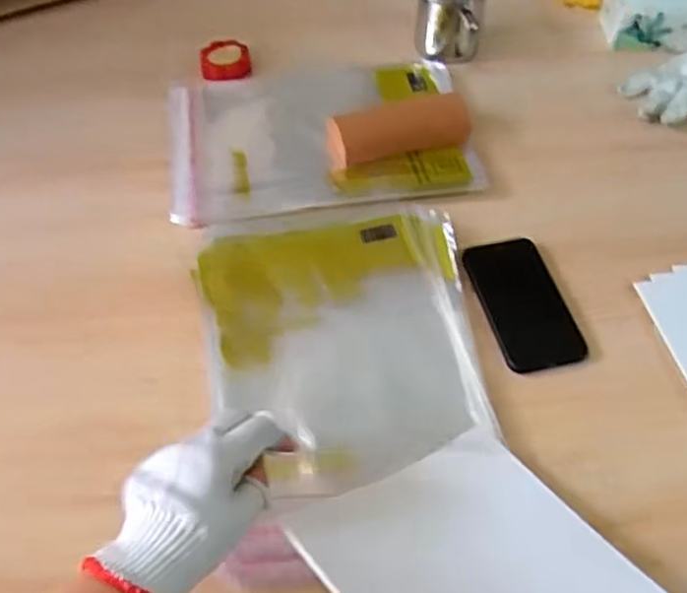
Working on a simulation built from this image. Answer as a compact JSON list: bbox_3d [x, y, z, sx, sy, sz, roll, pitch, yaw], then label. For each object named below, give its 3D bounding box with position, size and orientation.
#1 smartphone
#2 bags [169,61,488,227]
[{"bbox_3d":[0.168,0.003,0.639,0.077,0.006,0.143,-10,52,-9],"label":"smartphone"},{"bbox_3d":[-0.031,-0.194,0.792,0.339,0.015,0.245,-7,52,-7],"label":"bags"}]

